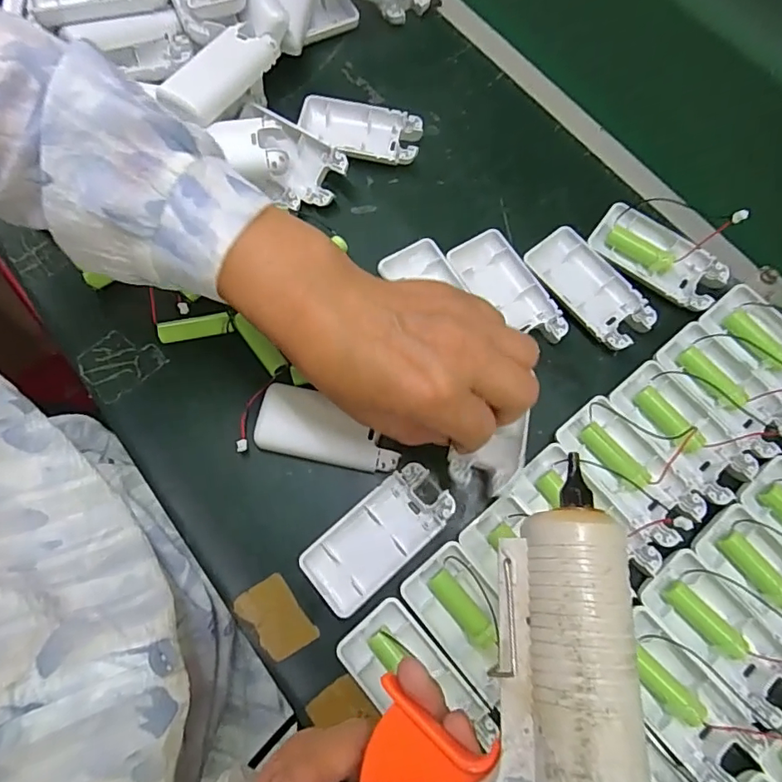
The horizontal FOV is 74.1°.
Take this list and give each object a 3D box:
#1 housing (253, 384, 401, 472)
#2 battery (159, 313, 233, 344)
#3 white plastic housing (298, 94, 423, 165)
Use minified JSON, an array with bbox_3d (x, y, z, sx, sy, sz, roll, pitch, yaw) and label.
[{"bbox_3d":[-0.040,0.024,0.336,0.092,0.011,0.043,12,72,4],"label":"housing"},{"bbox_3d":[-0.135,-0.043,0.360,0.050,0.012,0.011,-10,71,-3],"label":"battery"},{"bbox_3d":[-0.024,-0.205,0.410,0.094,0.016,0.044,11,71,4],"label":"white plastic housing"}]

